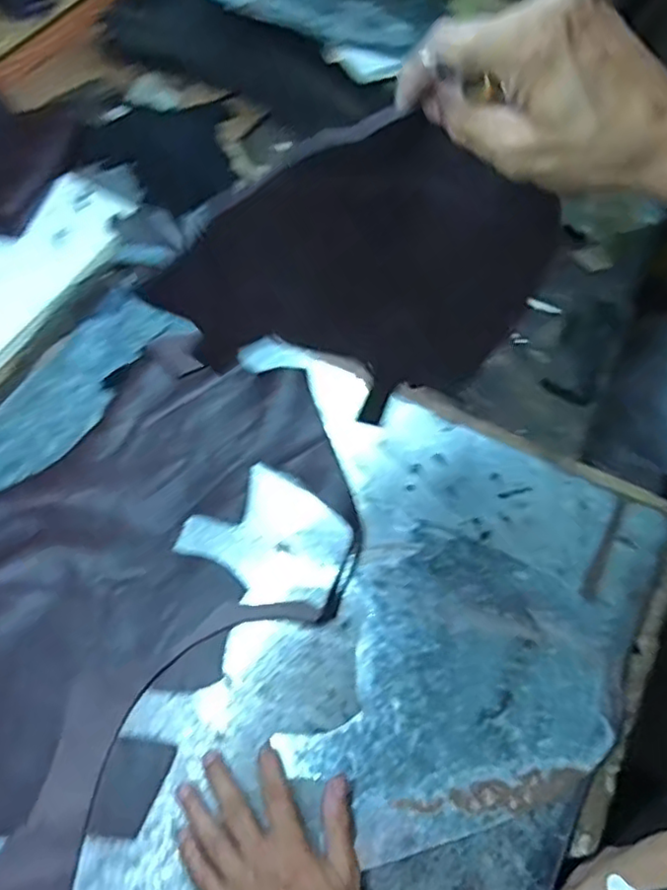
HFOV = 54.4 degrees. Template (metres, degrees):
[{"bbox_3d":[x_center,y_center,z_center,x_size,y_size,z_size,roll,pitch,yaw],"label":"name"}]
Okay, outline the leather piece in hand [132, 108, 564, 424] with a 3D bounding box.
[{"bbox_3d":[0.029,-0.105,0.460,0.246,0.226,0.019,-23,49,29],"label":"leather piece in hand"}]

